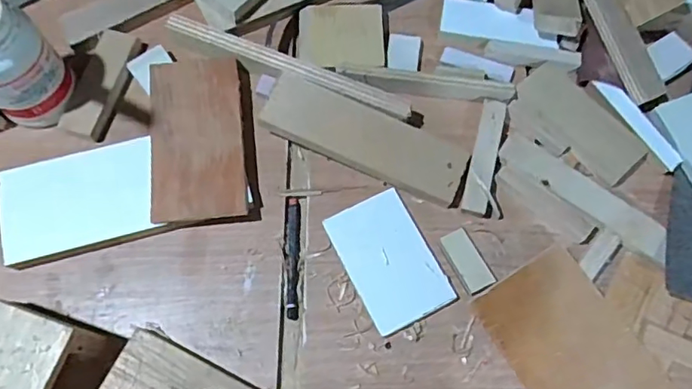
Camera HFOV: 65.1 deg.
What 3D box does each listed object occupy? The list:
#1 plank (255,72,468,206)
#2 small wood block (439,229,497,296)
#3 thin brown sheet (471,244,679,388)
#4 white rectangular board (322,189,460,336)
[{"bbox_3d":[0.020,-0.058,0.532,0.199,0.025,0.067,21,71,7],"label":"plank"},{"bbox_3d":[0.115,0.061,0.511,0.030,0.005,0.058,-26,72,-9],"label":"small wood block"},{"bbox_3d":[0.217,0.158,0.472,0.106,0.010,0.216,-31,73,-11],"label":"thin brown sheet"},{"bbox_3d":[0.041,0.061,0.512,0.079,0.007,0.123,-25,72,-9],"label":"white rectangular board"}]

